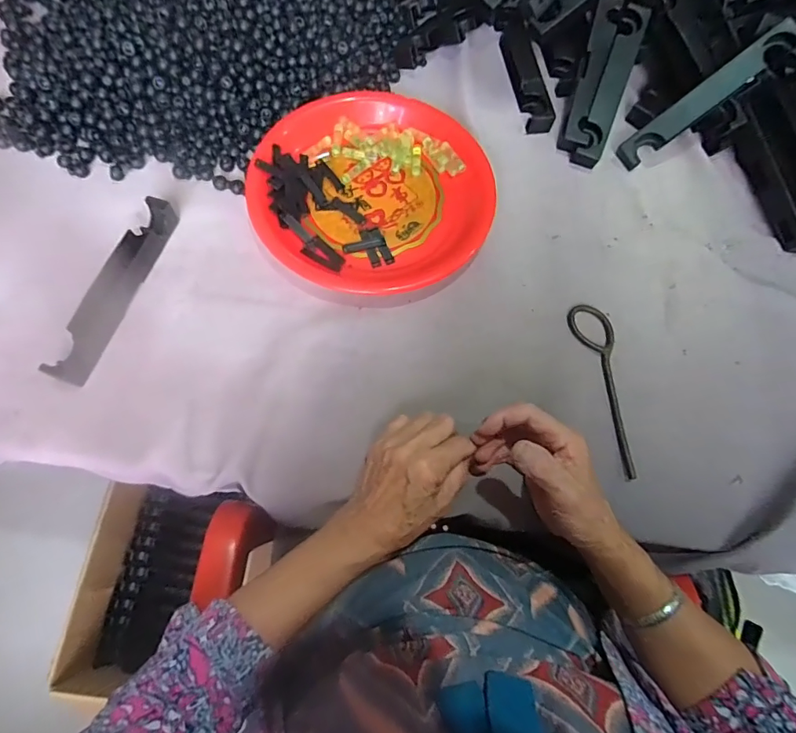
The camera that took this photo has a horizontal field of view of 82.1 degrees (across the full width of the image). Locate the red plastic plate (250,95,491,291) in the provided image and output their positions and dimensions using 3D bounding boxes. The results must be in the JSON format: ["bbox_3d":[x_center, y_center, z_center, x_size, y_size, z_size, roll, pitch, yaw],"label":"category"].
[{"bbox_3d":[-0.028,-0.196,0.498,0.251,0.025,0.239,1,70,-2],"label":"red plastic plate"}]

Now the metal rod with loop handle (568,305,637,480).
[{"bbox_3d":[0.208,0.017,0.441,0.040,0.011,0.173,-10,71,-6],"label":"metal rod with loop handle"}]

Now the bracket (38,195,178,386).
[{"bbox_3d":[-0.271,-0.076,0.441,0.033,0.026,0.192,19,70,4],"label":"bracket"}]

